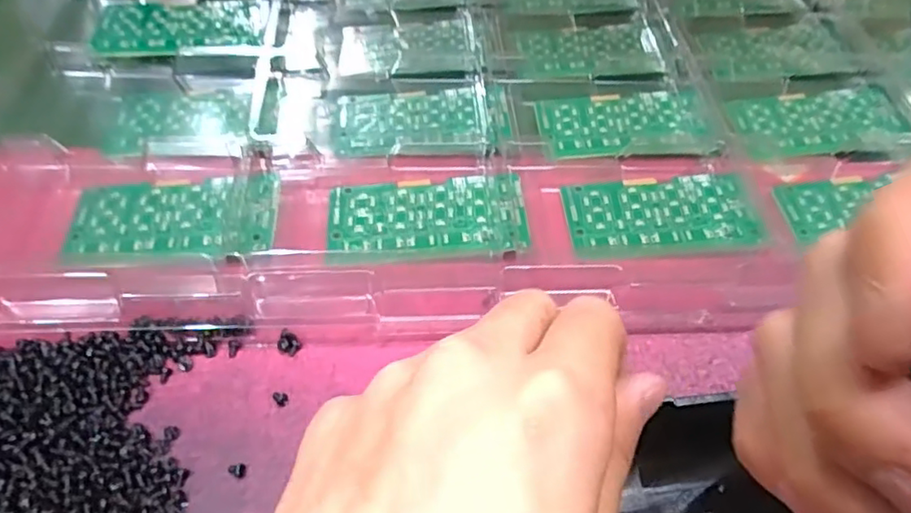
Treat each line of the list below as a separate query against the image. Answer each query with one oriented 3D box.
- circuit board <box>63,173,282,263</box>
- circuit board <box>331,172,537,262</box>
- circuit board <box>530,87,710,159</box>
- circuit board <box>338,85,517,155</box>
[{"bbox_3d":[-0.130,-0.017,0.286,0.092,0.004,0.047,-5,54,-2],"label":"circuit board"},{"bbox_3d":[-0.013,-0.020,0.297,0.093,0.006,0.046,-2,55,-5],"label":"circuit board"},{"bbox_3d":[0.095,-0.076,0.348,0.093,0.009,0.051,-6,55,-7],"label":"circuit board"},{"bbox_3d":[-0.018,-0.076,0.337,0.092,0.010,0.045,-4,55,-6],"label":"circuit board"}]

